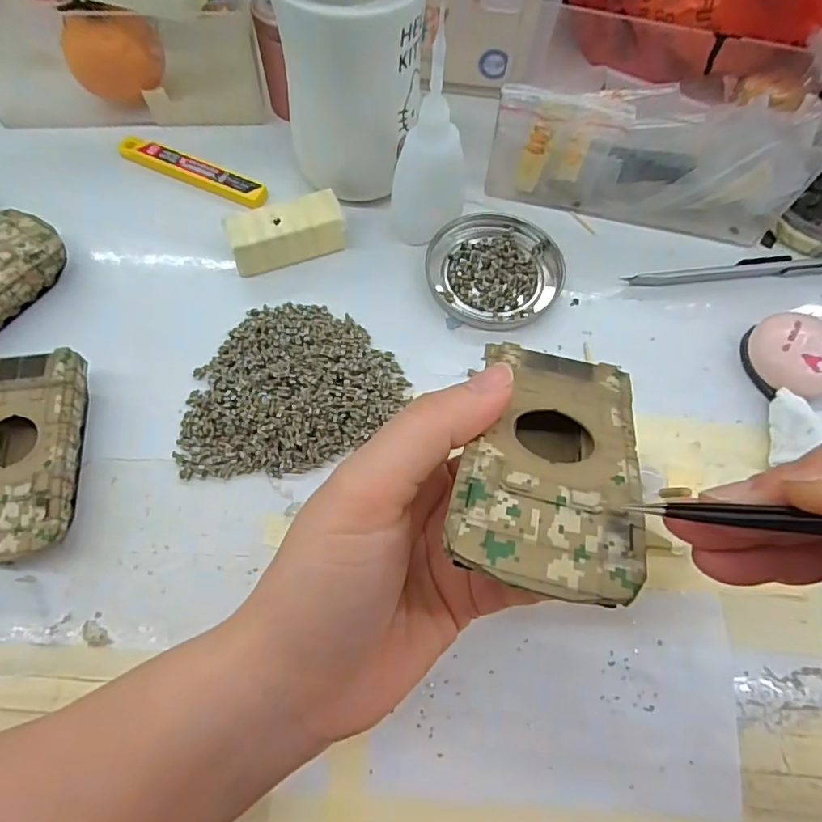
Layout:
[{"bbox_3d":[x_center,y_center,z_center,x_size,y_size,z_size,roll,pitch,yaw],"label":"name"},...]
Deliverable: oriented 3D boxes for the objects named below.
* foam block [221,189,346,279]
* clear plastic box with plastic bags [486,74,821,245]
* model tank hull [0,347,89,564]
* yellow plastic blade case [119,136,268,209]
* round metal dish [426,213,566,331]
[{"bbox_3d":[-0.071,-0.103,0.320,0.064,0.023,0.032,-17,67,-9],"label":"foam block"},{"bbox_3d":[0.140,-0.169,0.326,0.175,0.085,0.071,10,66,3],"label":"clear plastic box with plastic bags"},{"bbox_3d":[-0.182,0.021,0.262,0.049,0.027,0.096,-5,66,-4],"label":"model tank hull"},{"bbox_3d":[-0.137,-0.150,0.352,0.102,0.009,0.021,23,67,9],"label":"yellow plastic blade case"},{"bbox_3d":[0.051,-0.085,0.328,0.077,0.011,0.079,1,66,-1],"label":"round metal dish"}]

